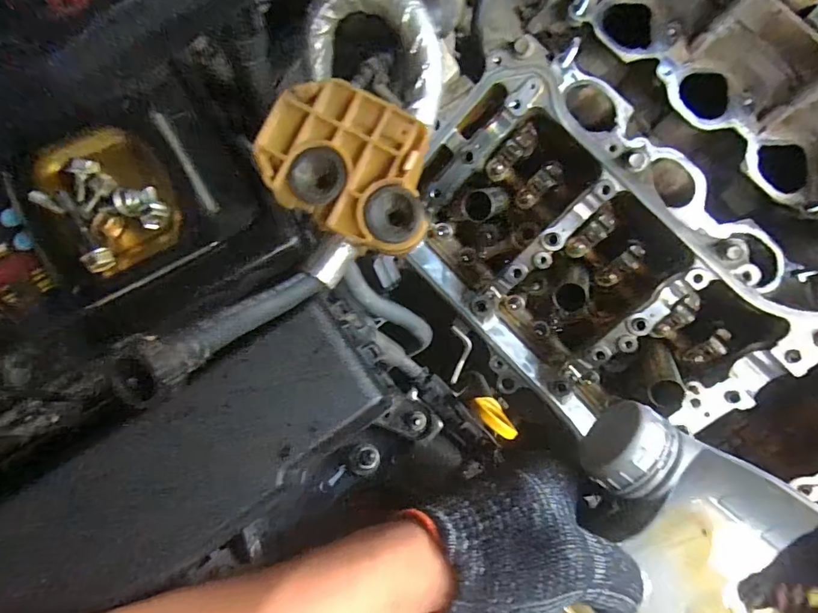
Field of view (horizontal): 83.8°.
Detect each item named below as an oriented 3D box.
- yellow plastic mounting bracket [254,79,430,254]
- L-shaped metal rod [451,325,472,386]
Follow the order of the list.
[{"bbox_3d":[-0.026,-0.064,0.213,0.084,0.024,0.060,33,81,0],"label":"yellow plastic mounting bracket"},{"bbox_3d":[0.051,0.048,0.447,0.020,0.010,0.055,2,82,-5],"label":"L-shaped metal rod"}]

